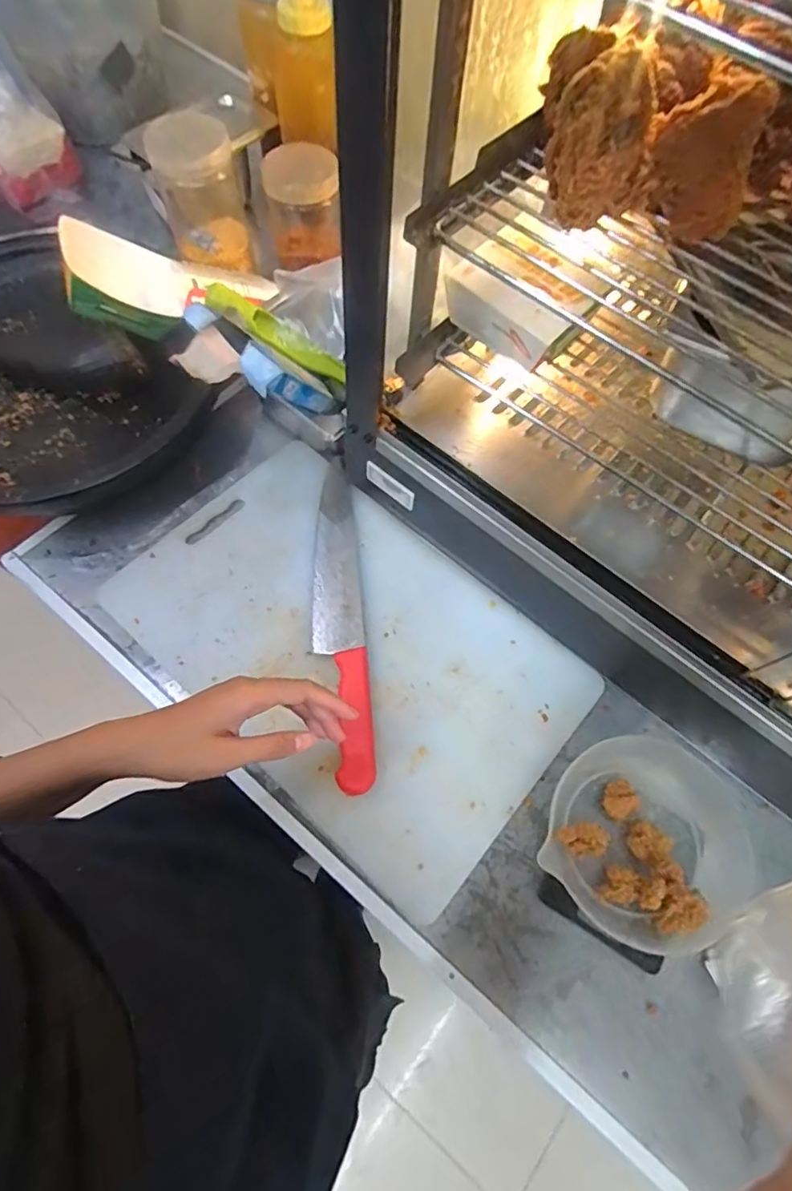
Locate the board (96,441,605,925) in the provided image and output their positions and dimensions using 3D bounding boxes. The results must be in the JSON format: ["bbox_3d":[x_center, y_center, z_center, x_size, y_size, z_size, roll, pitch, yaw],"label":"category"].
[{"bbox_3d":[-0.046,0.046,0.557,0.434,0.016,0.282,39,69,14],"label":"board"}]

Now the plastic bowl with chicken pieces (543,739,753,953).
[{"bbox_3d":[0.209,0.198,0.471,0.143,0.054,0.162,27,67,10],"label":"plastic bowl with chicken pieces"}]

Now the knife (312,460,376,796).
[{"bbox_3d":[-0.057,0.015,0.562,0.049,0.028,0.350,-5,59,-5],"label":"knife"}]

